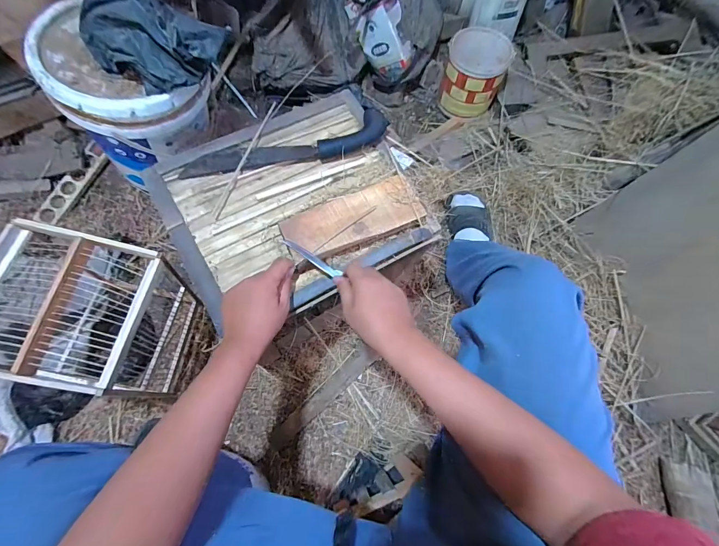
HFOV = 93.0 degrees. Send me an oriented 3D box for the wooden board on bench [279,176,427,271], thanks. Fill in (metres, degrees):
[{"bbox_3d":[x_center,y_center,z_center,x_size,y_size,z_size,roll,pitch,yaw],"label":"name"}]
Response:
[{"bbox_3d":[-0.010,-0.085,0.561,0.226,0.024,0.086,-23,72,-10],"label":"wooden board on bench"}]

